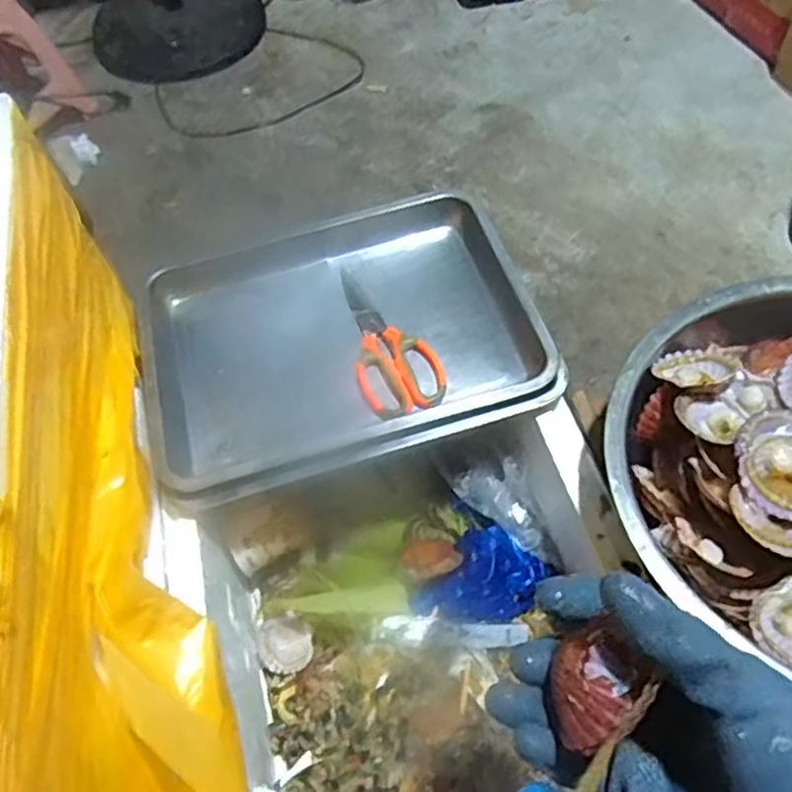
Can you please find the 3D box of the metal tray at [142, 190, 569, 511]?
[{"bbox_3d":[-0.060,-0.065,0.742,0.382,0.041,0.313,-15,56,-6],"label":"metal tray"}]

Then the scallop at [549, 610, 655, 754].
[{"bbox_3d":[0.090,0.129,0.316,0.039,0.024,0.047,-48,26,20],"label":"scallop"}]

